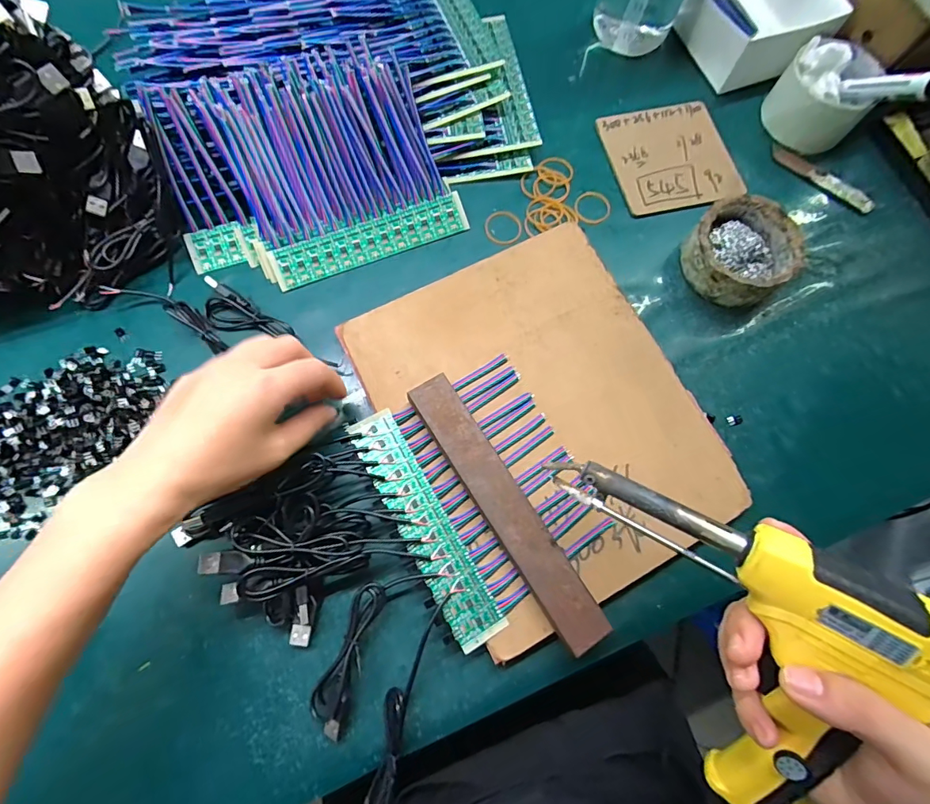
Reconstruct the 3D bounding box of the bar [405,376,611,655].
[{"bbox_3d":[0.025,0.068,0.303,0.031,0.019,0.192,-31,77,-10],"label":"bar"}]

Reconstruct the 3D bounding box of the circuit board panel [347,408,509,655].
[{"bbox_3d":[-0.027,0.081,0.305,0.032,0.006,0.163,-29,76,-10],"label":"circuit board panel"}]

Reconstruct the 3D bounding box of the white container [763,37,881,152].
[{"bbox_3d":[0.348,-0.299,0.433,0.083,0.063,0.088,42,77,10],"label":"white container"}]

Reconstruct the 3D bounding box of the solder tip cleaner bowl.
[{"bbox_3d":[0.230,-0.125,0.381,0.085,0.040,0.080,1,73,-2],"label":"solder tip cleaner bowl"}]

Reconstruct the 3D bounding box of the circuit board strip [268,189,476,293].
[{"bbox_3d":[-0.077,-0.135,0.380,0.164,0.004,0.032,-22,99,-10],"label":"circuit board strip"}]

